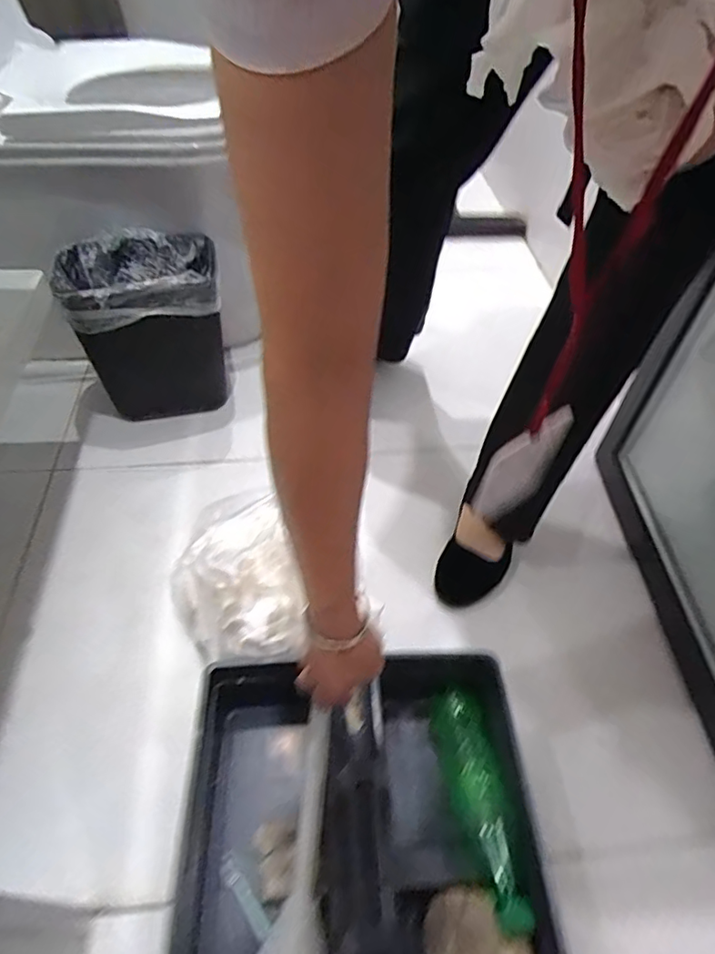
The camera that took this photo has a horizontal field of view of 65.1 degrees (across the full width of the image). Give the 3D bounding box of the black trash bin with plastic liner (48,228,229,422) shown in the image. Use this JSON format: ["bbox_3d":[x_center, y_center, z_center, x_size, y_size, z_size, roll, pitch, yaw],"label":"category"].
[{"bbox_3d":[-0.327,-0.234,0.901,0.216,0.237,0.176,-15,52,-15],"label":"black trash bin with plastic liner"}]

